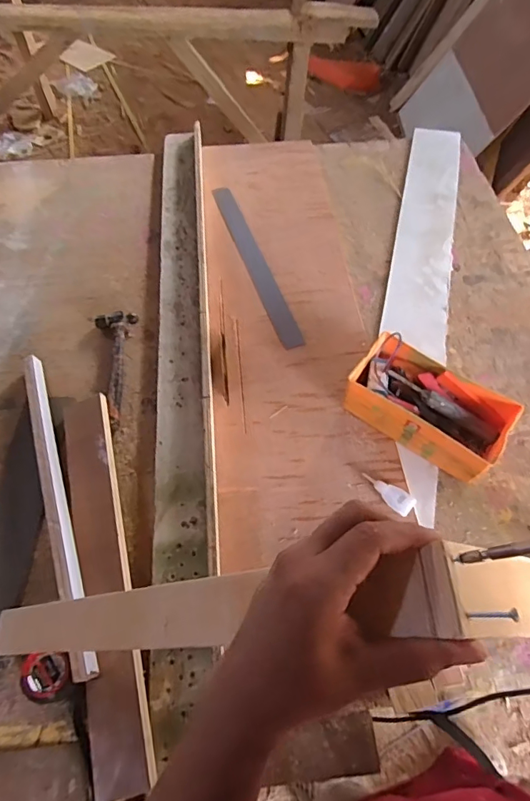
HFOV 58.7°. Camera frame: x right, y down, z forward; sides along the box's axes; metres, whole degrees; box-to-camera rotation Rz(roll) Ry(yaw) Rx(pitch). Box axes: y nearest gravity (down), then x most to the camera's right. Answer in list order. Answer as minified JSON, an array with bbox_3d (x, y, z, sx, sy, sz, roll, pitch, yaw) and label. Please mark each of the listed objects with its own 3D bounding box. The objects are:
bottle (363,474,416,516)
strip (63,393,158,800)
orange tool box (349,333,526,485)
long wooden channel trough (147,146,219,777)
[{"bbox_3d":[0.186,0.135,0.709,0.083,0.017,0.034,37,65,22],"label":"bottle"},{"bbox_3d":[-0.225,0.220,0.648,0.077,0.024,0.527,-23,61,5],"label":"strip"},{"bbox_3d":[0.254,0.012,0.738,0.236,0.088,0.130,31,63,19],"label":"orange tool box"},{"bbox_3d":[-0.154,-0.174,0.888,0.091,0.048,1.150,-5,57,-2],"label":"long wooden channel trough"}]

